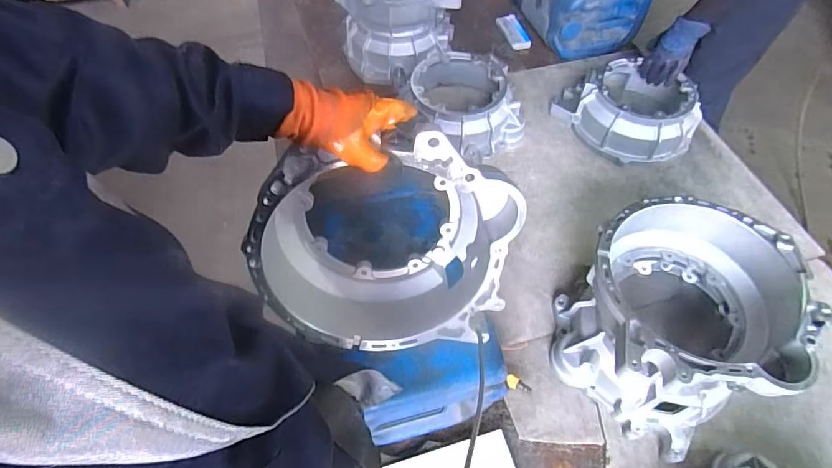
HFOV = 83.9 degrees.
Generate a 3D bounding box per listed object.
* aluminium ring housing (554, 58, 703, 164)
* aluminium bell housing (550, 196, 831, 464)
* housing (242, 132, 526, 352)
[{"bbox_3d":[0.549,-0.319,1.205,0.265,0.137,0.298,-18,58,-12],"label":"aluminium ring housing"},{"bbox_3d":[0.439,0.153,0.818,0.320,0.256,0.341,31,61,19],"label":"aluminium bell housing"},{"bbox_3d":[-0.039,0.015,0.606,0.321,0.294,0.176,-2,56,-2],"label":"housing"}]

